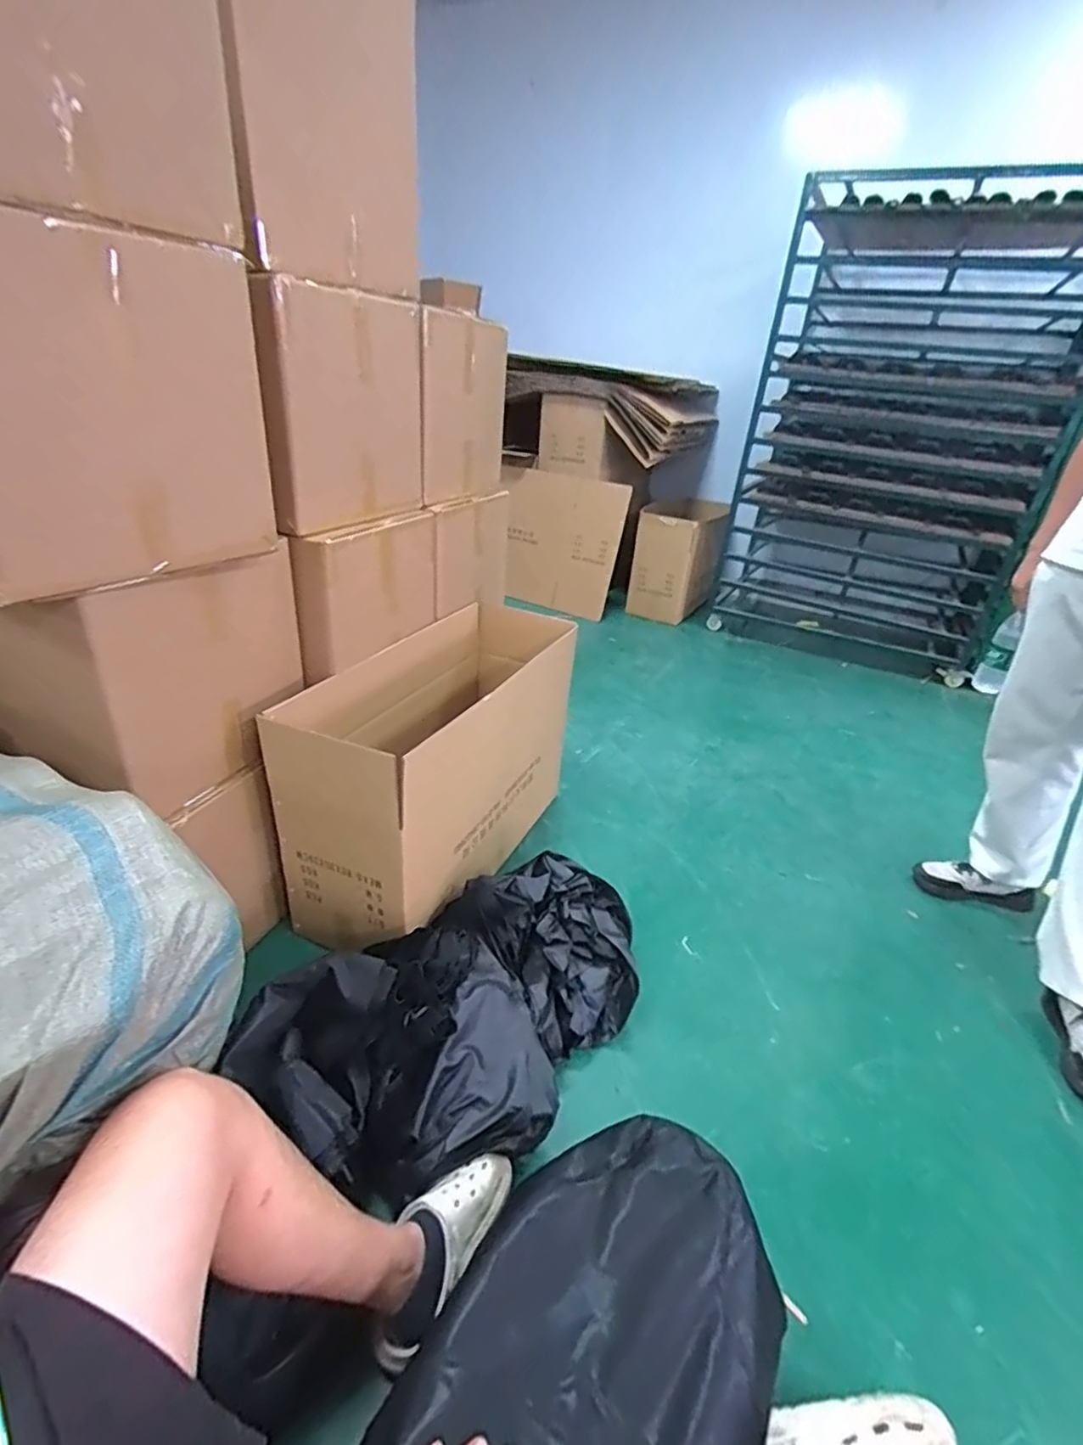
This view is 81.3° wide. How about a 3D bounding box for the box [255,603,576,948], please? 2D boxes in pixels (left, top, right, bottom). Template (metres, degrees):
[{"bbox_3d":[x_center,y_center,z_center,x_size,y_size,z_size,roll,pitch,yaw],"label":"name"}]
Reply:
[{"bbox_3d":[-0.231,0.089,1.450,0.317,0.474,0.739,17,31,21],"label":"box"}]

